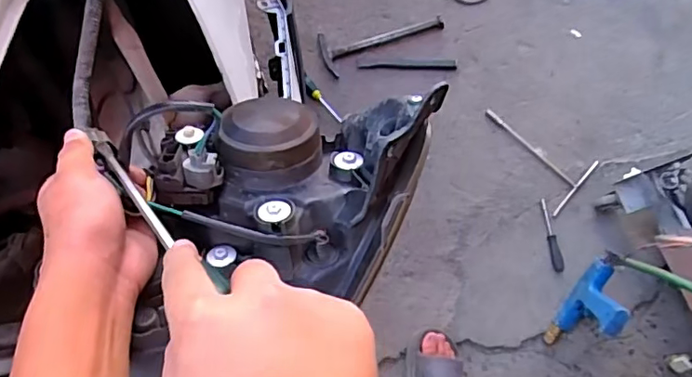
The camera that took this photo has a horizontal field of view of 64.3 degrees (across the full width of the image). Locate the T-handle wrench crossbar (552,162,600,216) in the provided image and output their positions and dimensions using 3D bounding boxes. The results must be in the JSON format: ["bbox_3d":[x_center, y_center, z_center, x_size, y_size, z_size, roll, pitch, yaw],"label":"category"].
[{"bbox_3d":[0.550,-0.001,1.317,0.013,0.009,0.180,42,80,7],"label":"T-handle wrench crossbar"}]

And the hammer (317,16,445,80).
[{"bbox_3d":[0.088,-0.379,1.382,0.320,0.026,0.115,-22,80,-6],"label":"hammer"}]

